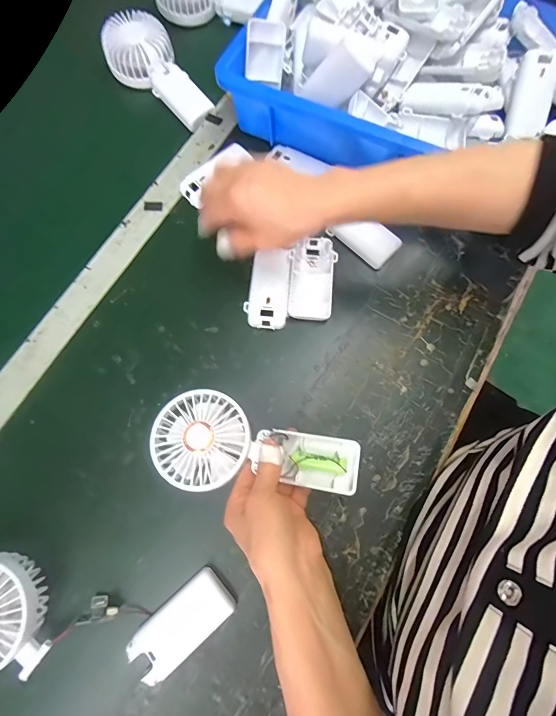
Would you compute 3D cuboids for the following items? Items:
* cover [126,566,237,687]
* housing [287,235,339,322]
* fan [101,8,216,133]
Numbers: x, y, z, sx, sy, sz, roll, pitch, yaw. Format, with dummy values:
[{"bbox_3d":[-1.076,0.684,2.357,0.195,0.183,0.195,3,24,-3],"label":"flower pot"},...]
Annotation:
[{"bbox_3d":[-0.083,0.230,0.316,0.087,0.018,0.044,-41,79,-8],"label":"cover"},{"bbox_3d":[0.036,-0.087,0.399,0.049,0.011,0.096,9,77,3],"label":"housing"},{"bbox_3d":[-0.156,-0.375,0.479,0.083,0.036,0.176,-37,79,-8],"label":"fan"}]

